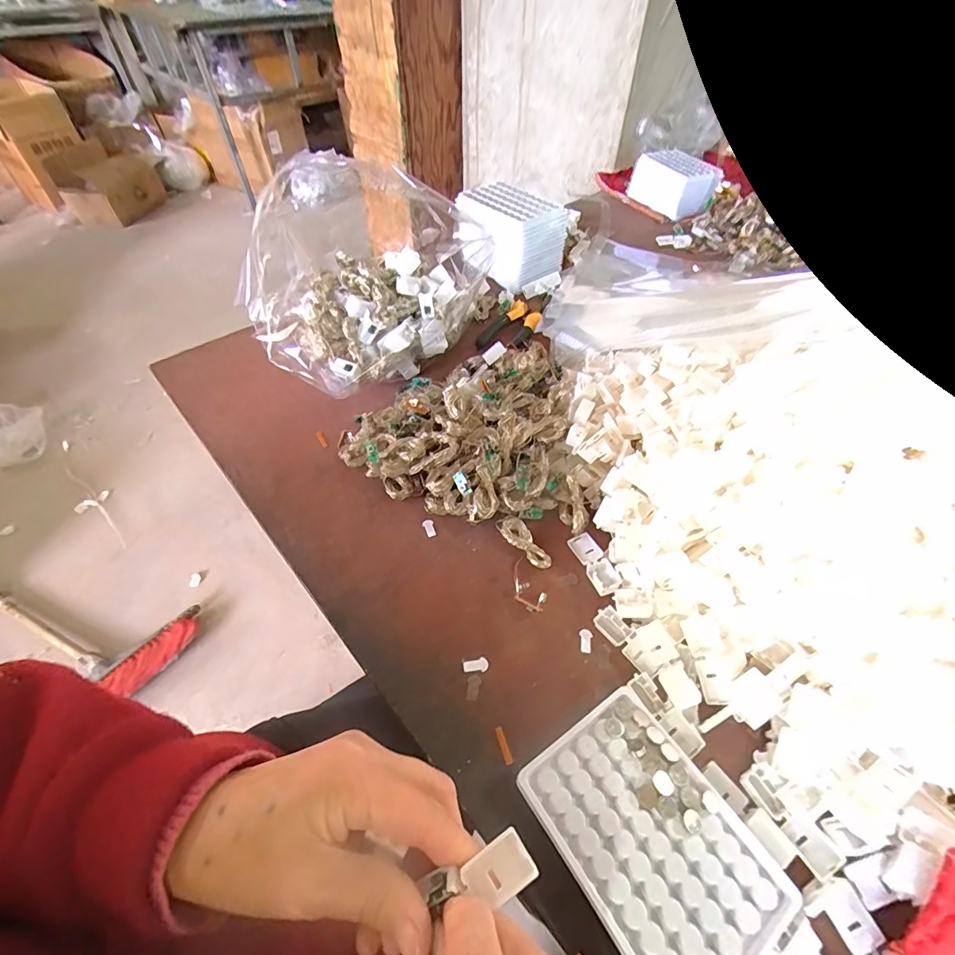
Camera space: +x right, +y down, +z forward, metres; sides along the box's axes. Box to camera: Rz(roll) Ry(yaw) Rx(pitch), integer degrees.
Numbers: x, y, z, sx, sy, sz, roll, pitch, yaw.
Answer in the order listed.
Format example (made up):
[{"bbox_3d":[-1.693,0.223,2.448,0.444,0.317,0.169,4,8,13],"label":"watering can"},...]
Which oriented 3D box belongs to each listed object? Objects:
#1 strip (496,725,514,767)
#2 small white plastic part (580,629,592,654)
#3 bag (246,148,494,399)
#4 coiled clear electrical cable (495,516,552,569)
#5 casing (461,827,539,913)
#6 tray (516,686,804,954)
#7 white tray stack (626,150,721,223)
[{"bbox_3d":[0.017,0.174,0.297,0.005,0.004,0.022,-16,53,-13],"label":"strip"},{"bbox_3d":[0.081,0.122,0.342,0.009,0.004,0.017,12,52,9],"label":"small white plastic part"},{"bbox_3d":[-0.136,-0.221,0.501,0.234,0.177,0.228,-26,55,-20],"label":"bag"},{"bbox_3d":[0.040,0.055,0.387,0.021,0.009,0.057,-28,56,-21],"label":"coiled clear electrical cable"},{"bbox_3d":[0.009,0.161,0.187,0.027,0.007,0.019,-27,56,-16],"label":"casing"},{"bbox_3d":[0.098,0.204,0.262,0.095,0.020,0.128,-28,56,-21],"label":"tray"},{"bbox_3d":[0.355,-0.537,0.834,0.090,0.062,0.156,-26,56,-15],"label":"white tray stack"}]

